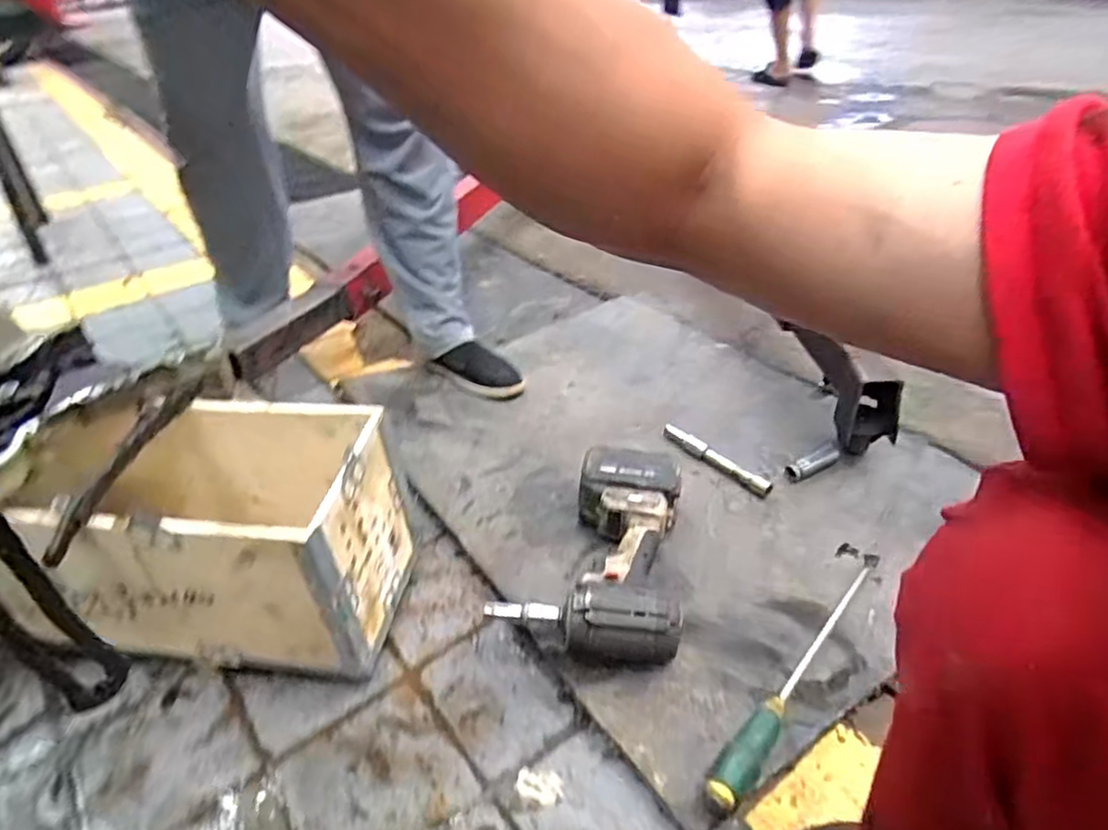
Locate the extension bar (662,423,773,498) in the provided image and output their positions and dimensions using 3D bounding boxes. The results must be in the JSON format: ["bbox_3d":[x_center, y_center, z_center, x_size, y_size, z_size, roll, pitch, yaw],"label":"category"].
[{"bbox_3d":[0.226,0.063,0.954,0.022,0.026,0.187,-26,42,-27],"label":"extension bar"}]

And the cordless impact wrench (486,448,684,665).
[{"bbox_3d":[0.056,0.149,0.774,0.190,0.071,0.274,5,37,13],"label":"cordless impact wrench"}]

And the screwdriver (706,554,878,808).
[{"bbox_3d":[0.258,0.245,0.679,0.033,0.033,0.372,26,40,33],"label":"screwdriver"}]

